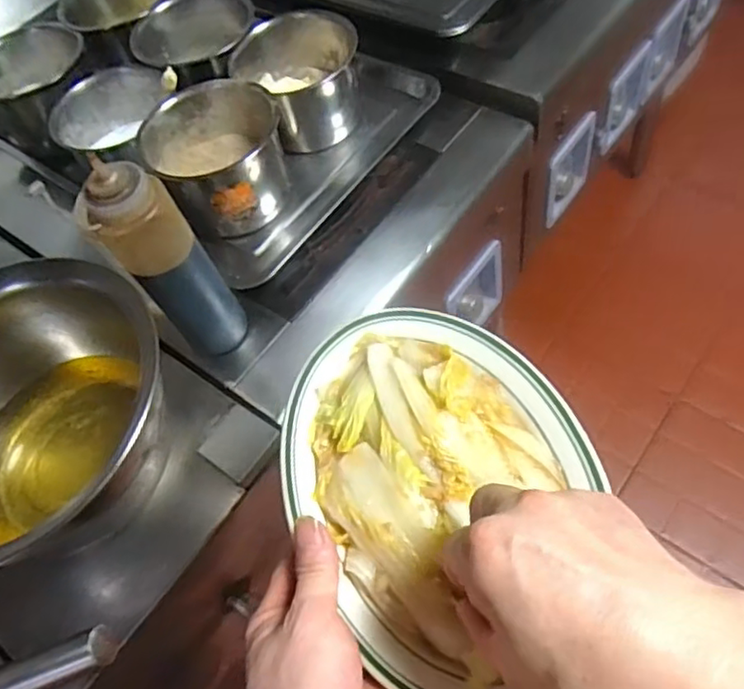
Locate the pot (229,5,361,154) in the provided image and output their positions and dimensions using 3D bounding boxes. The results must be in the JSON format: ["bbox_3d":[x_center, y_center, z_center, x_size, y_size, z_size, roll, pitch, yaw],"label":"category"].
[{"bbox_3d":[-0.090,-0.338,0.813,0.128,0.116,0.127,-1,64,3],"label":"pot"}]

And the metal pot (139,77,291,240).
[{"bbox_3d":[-0.174,-0.215,0.755,0.149,0.108,0.151,-1,64,3],"label":"metal pot"}]

